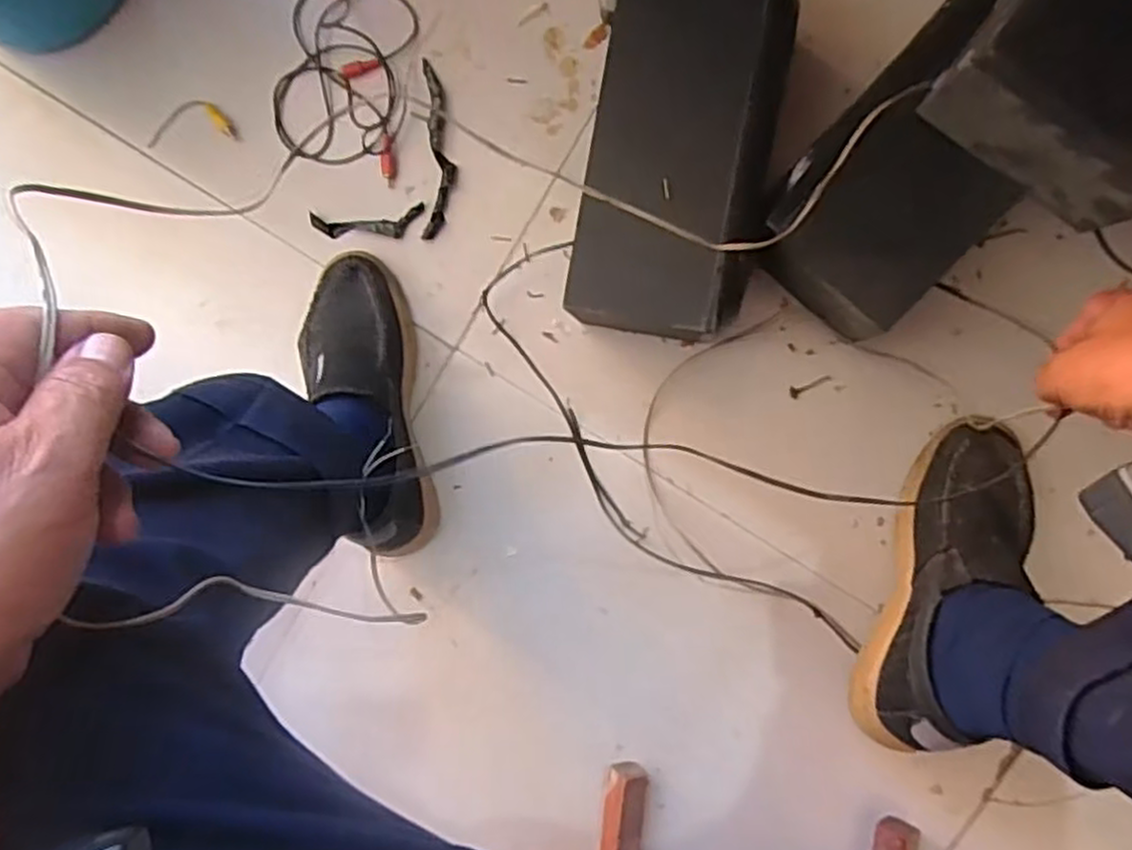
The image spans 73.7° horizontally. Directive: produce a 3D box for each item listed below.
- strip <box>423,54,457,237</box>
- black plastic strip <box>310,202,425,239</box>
[{"bbox_3d":[-0.113,-0.245,0.675,0.029,0.004,0.153,2,95,8],"label":"strip"},{"bbox_3d":[-0.180,-0.183,0.684,0.104,0.007,0.028,-1,94,8],"label":"black plastic strip"}]

